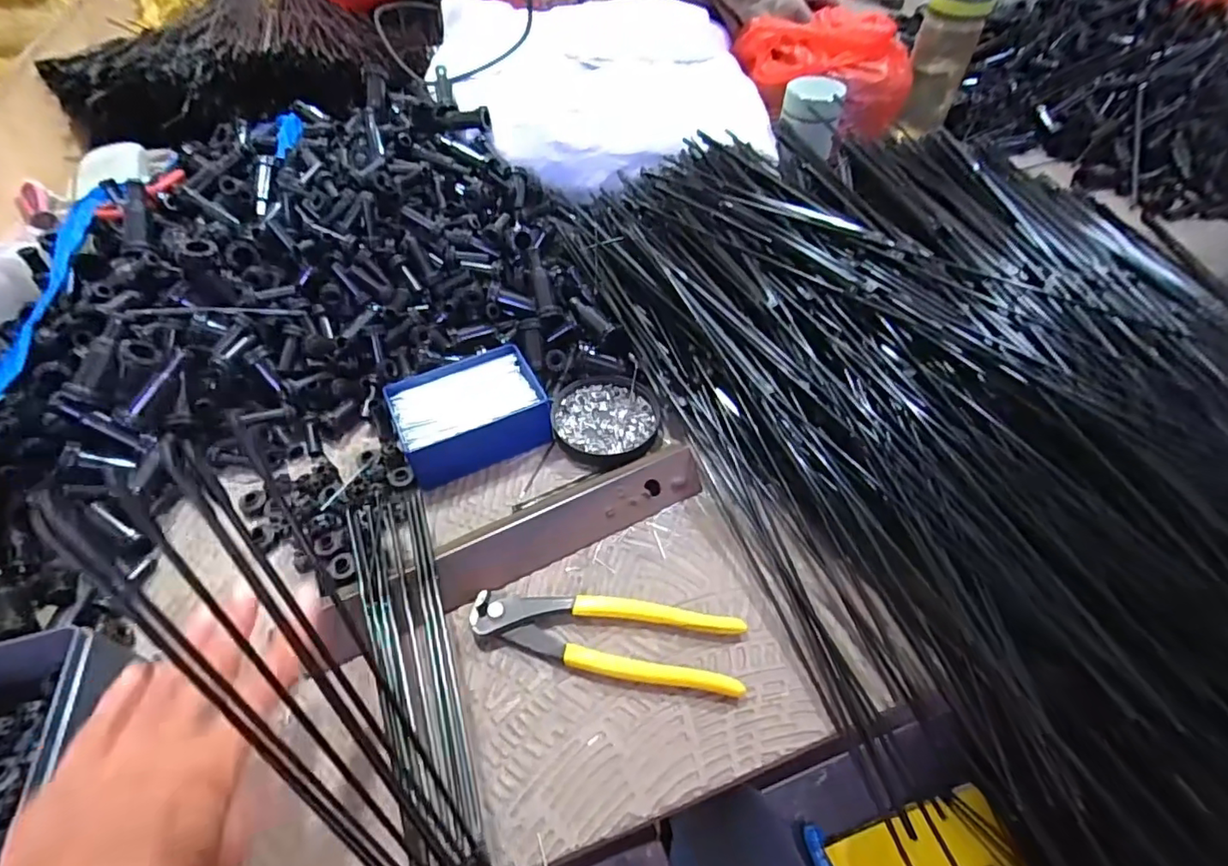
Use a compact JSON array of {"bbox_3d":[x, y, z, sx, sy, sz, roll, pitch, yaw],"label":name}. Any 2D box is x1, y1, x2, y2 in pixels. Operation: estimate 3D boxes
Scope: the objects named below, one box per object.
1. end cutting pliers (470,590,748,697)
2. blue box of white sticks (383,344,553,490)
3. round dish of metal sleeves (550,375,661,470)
[{"bbox_3d":[-0.005,0.123,0.353,0.165,0.013,0.048,8,52,6],"label":"end cutting pliers"},{"bbox_3d":[-0.113,-0.019,0.450,0.112,0.045,0.086,-20,54,-15],"label":"blue box of white sticks"},{"bbox_3d":[-0.007,-0.011,0.469,0.085,0.012,0.084,0,52,0],"label":"round dish of metal sleeves"}]

